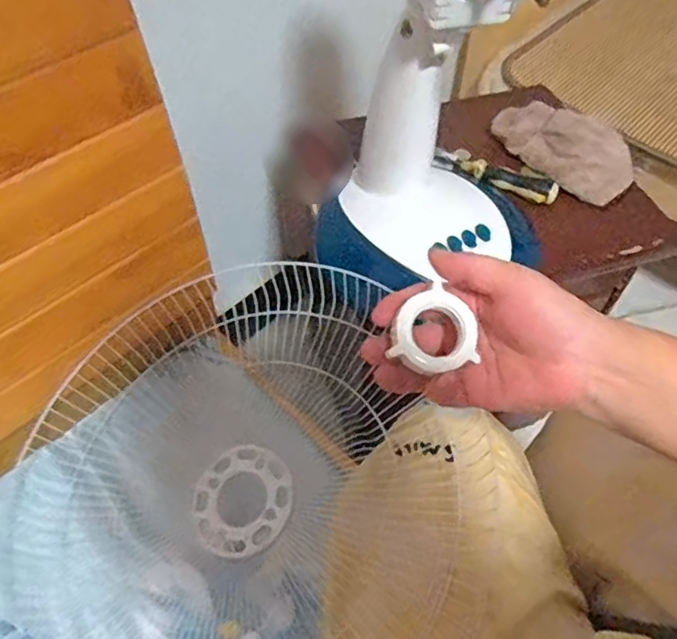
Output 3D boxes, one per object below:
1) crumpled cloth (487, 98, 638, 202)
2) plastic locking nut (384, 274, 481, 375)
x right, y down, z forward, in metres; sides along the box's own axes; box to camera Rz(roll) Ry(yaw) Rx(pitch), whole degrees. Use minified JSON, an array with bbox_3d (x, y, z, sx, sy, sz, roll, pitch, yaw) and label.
[{"bbox_3d":[0.281,-0.222,0.728,0.102,0.052,0.177,-35,61,-23],"label":"crumpled cloth"},{"bbox_3d":[0.056,0.009,0.350,0.048,0.015,0.046,-37,85,-9],"label":"plastic locking nut"}]

